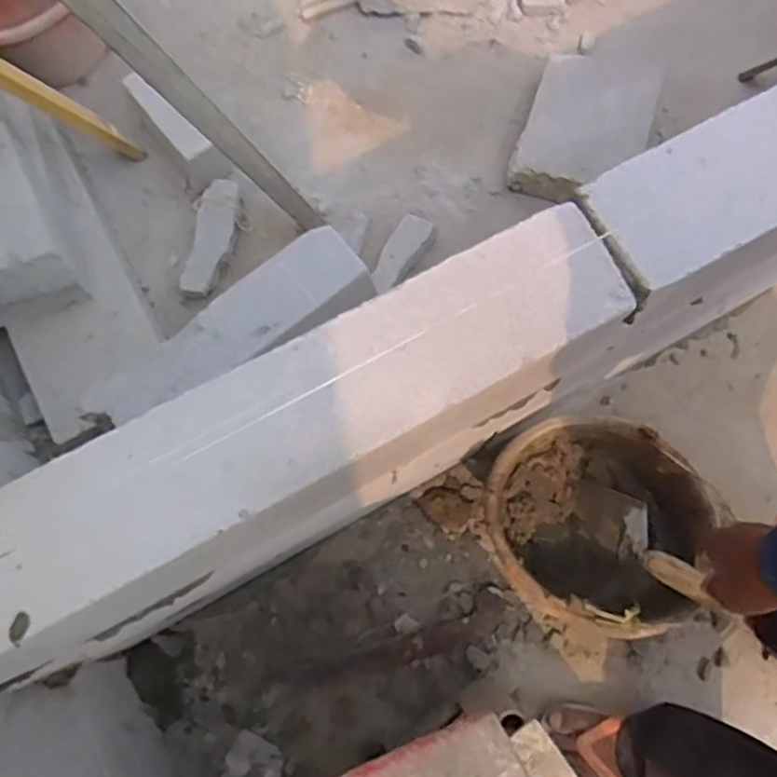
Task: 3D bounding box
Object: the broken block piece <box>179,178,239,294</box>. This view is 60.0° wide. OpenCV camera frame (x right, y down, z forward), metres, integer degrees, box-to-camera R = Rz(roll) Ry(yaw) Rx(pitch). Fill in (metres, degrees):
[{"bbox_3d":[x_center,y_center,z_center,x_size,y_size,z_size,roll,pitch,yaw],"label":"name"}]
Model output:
[{"bbox_3d":[-0.294,-0.249,1.124,0.068,0.051,0.196,10,76,2],"label":"broken block piece"}]

